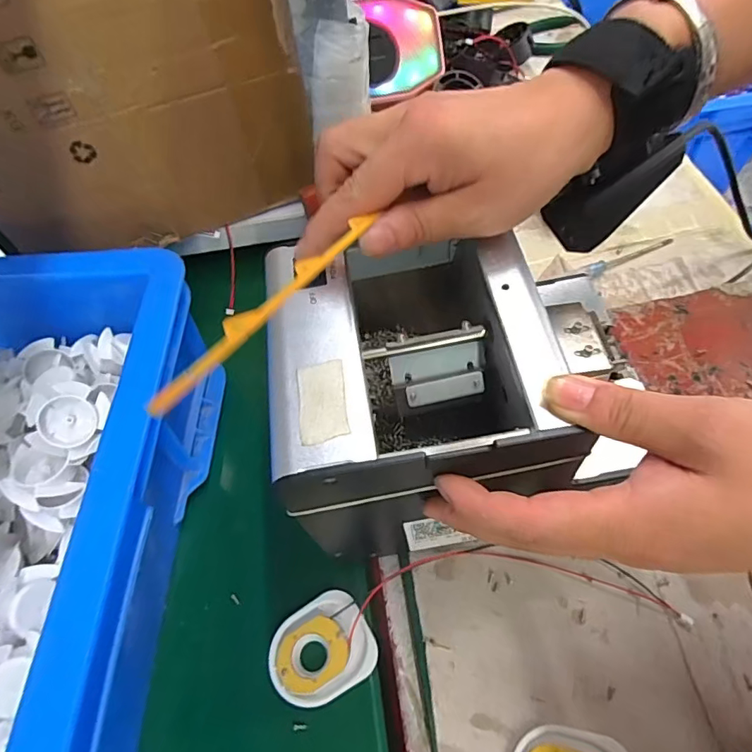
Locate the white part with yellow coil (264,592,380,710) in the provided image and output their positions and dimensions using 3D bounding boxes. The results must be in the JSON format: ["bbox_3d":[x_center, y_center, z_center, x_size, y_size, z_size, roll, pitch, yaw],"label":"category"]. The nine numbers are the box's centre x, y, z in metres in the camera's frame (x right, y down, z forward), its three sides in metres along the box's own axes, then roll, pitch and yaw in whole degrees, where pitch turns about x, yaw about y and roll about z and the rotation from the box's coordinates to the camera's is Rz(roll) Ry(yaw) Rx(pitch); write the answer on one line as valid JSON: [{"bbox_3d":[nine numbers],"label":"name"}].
[{"bbox_3d":[-0.031,0.153,0.281,0.058,0.010,0.048,-27,59,-12],"label":"white part with yellow coil"}]

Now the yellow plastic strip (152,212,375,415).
[{"bbox_3d":[-0.033,-0.028,0.171,0.008,0.004,0.118,23,48,16],"label":"yellow plastic strip"}]

